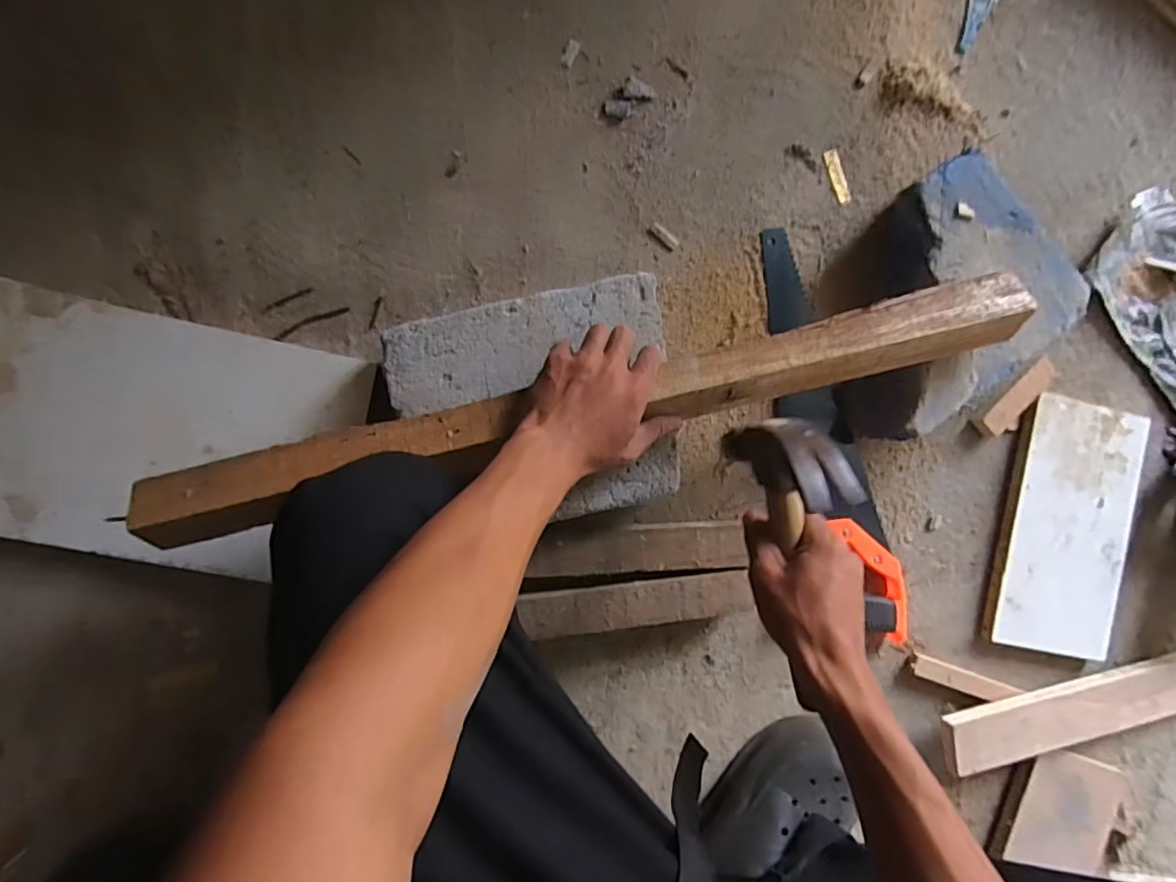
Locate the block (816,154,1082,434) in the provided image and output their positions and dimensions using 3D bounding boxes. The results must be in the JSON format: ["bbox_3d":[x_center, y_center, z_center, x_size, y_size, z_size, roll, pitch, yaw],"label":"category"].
[{"bbox_3d":[0.340,-0.142,0.563,0.232,0.078,0.203,-33,93,-5],"label":"block"}]

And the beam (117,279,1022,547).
[{"bbox_3d":[0.022,-0.031,0.441,0.715,0.044,0.064,-13,91,-7],"label":"beam"}]

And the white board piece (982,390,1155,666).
[{"bbox_3d":[0.519,0.094,0.613,0.137,0.022,0.269,12,89,-6],"label":"white board piece"}]

